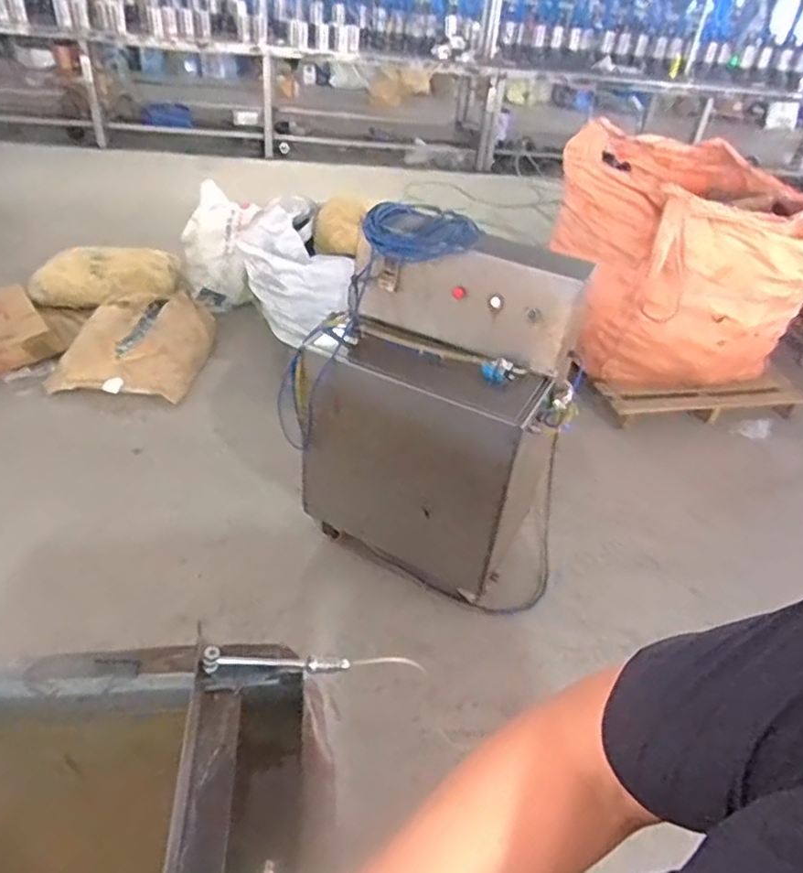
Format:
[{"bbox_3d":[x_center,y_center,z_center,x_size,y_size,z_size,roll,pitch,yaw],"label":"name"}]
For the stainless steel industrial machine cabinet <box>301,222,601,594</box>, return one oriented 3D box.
[{"bbox_3d":[0.109,-0.085,1.820,0.645,0.894,0.468,18,39,15],"label":"stainless steel industrial machine cabinet"}]

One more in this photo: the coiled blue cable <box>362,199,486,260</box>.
[{"bbox_3d":[0.051,-0.552,1.684,0.296,0.073,0.310,7,38,0],"label":"coiled blue cable"}]

